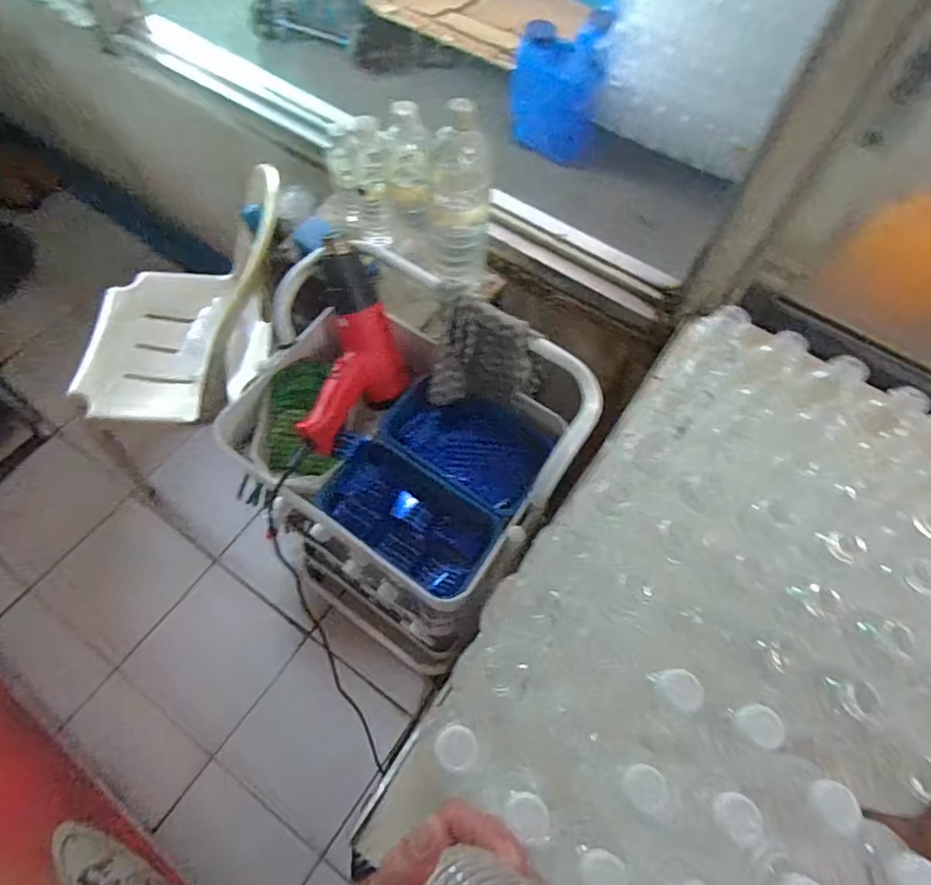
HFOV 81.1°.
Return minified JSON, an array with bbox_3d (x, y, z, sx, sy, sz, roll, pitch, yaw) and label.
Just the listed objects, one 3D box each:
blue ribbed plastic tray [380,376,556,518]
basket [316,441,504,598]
[{"bbox_3d":[0.005,-0.008,0.762,0.216,0.043,0.142,34,66,13],"label":"blue ribbed plastic tray"},{"bbox_3d":[-0.071,0.100,0.722,0.221,0.072,0.133,35,66,14],"label":"basket"}]

